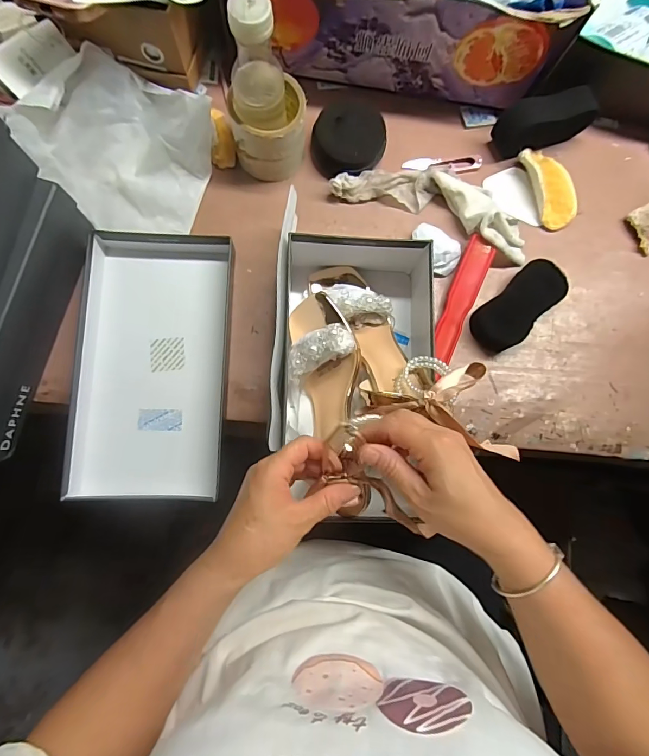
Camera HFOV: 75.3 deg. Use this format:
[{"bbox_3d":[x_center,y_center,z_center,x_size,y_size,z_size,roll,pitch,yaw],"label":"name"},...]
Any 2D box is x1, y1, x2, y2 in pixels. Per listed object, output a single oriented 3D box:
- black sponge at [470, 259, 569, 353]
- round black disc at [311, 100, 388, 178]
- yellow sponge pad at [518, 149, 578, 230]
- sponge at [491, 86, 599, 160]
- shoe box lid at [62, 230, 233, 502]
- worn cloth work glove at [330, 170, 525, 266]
[{"bbox_3d":[0.244,-0.090,0.530,0.128,0.031,0.059,-42,87,-8],"label":"black sponge"},{"bbox_3d":[0.031,-0.303,0.541,0.093,0.043,0.086,1,82,-4],"label":"round black disc"},{"bbox_3d":[0.299,-0.254,0.553,0.049,0.032,0.106,-26,85,-7],"label":"yellow sponge pad"},{"bbox_3d":[0.288,-0.331,0.547,0.127,0.062,0.045,-17,84,-6],"label":"sponge"},{"bbox_3d":[-0.198,-0.016,0.488,0.164,0.042,0.301,1,82,-4],"label":"shoe box lid"},{"bbox_3d":[0.145,-0.229,0.537,0.263,0.039,0.082,21,81,-1],"label":"worn cloth work glove"}]

